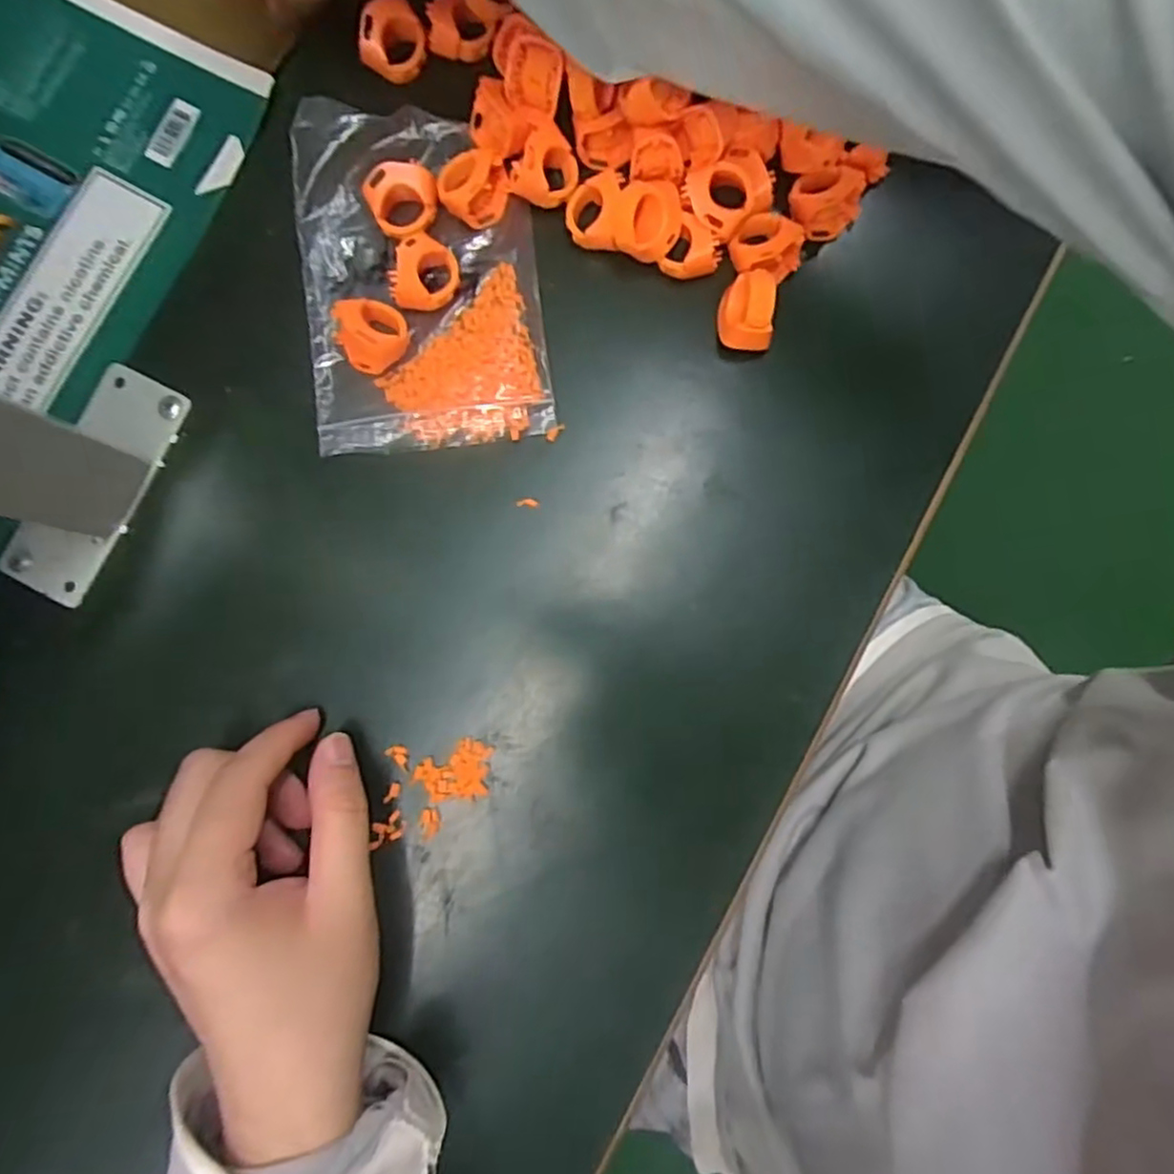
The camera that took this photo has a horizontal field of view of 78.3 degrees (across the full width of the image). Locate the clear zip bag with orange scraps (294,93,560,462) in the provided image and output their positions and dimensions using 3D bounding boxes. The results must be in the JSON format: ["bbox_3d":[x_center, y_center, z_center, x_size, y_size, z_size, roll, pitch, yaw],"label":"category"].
[{"bbox_3d":[-0.069,-0.131,0.301,0.096,0.023,0.142,-7,85,0],"label":"clear zip bag with orange scraps"}]

